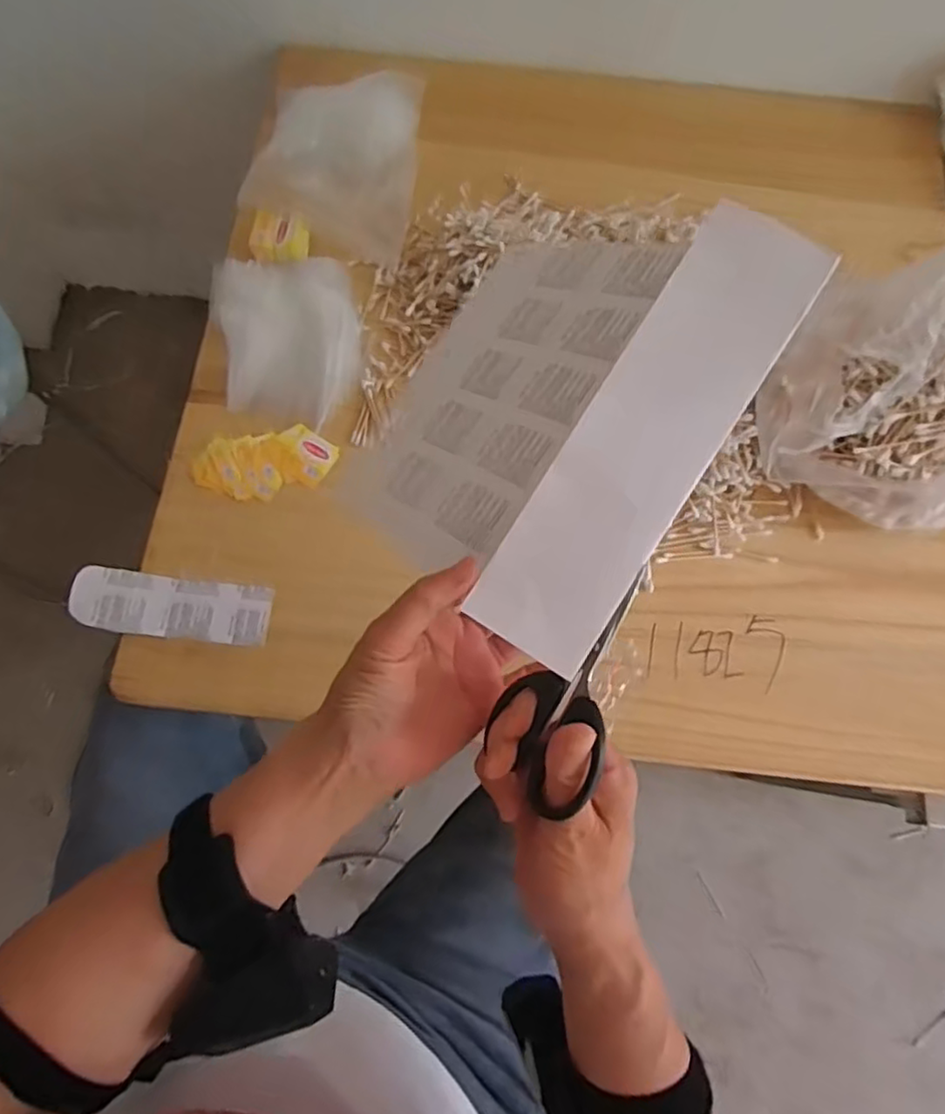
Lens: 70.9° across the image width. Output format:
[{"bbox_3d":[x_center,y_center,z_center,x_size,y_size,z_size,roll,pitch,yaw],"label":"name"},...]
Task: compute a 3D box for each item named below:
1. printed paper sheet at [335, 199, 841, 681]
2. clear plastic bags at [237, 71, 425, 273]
[{"bbox_3d":[0.028,-0.085,0.360,0.212,0.038,0.229,-56,42,1],"label":"printed paper sheet"},{"bbox_3d":[-0.131,-0.428,0.695,0.159,0.054,0.221,12,73,3],"label":"clear plastic bags"}]

